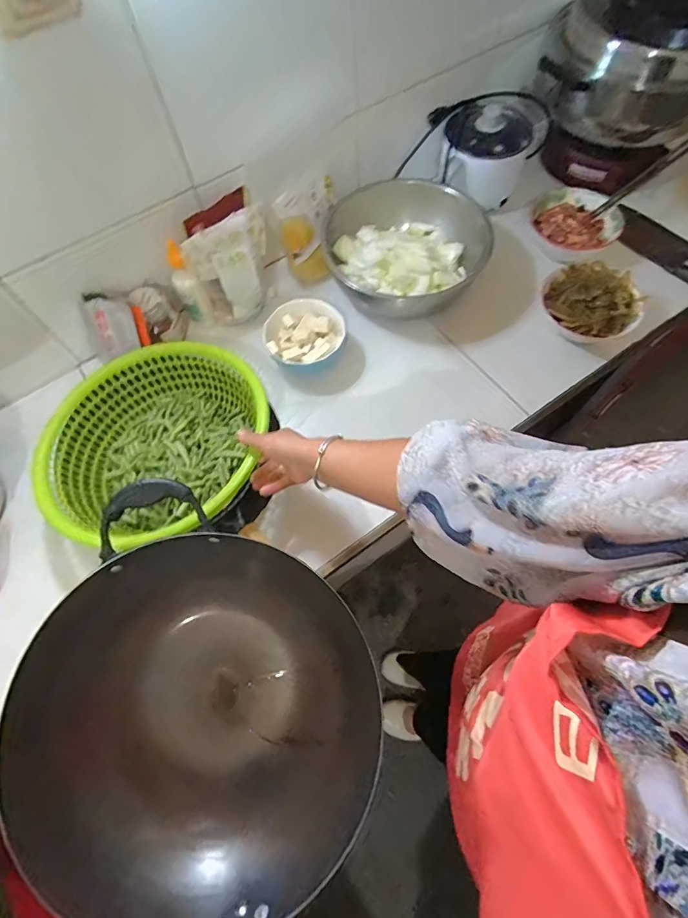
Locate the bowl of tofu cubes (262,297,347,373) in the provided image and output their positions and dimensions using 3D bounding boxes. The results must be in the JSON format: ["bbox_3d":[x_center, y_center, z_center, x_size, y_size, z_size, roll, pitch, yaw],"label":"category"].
[{"bbox_3d":[-0.067,-0.211,0.762,0.137,0.059,0.137,-1,68,2],"label":"bowl of tofu cubes"}]

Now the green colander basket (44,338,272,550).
[{"bbox_3d":[-0.284,-0.027,0.692,0.314,0.119,0.334,-1,68,2],"label":"green colander basket"}]

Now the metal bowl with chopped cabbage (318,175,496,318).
[{"bbox_3d":[0.104,-0.394,0.815,0.303,0.107,0.244,31,72,14],"label":"metal bowl with chopped cabbage"}]

